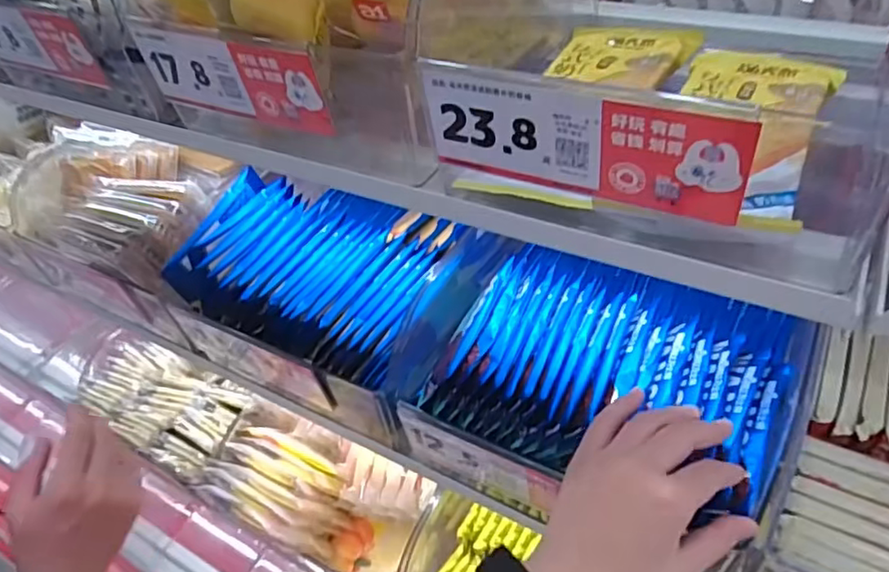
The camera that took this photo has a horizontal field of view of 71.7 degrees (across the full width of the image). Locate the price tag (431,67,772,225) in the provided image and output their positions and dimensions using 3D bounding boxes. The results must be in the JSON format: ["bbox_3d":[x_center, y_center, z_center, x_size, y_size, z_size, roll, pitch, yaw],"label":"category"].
[{"bbox_3d":[0.065,-0.072,0.313,0.166,0.062,0.004,17,53,26],"label":"price tag"}]

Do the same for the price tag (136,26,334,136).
[{"bbox_3d":[-0.147,-0.141,0.423,0.161,0.060,0.005,18,55,26],"label":"price tag"}]

